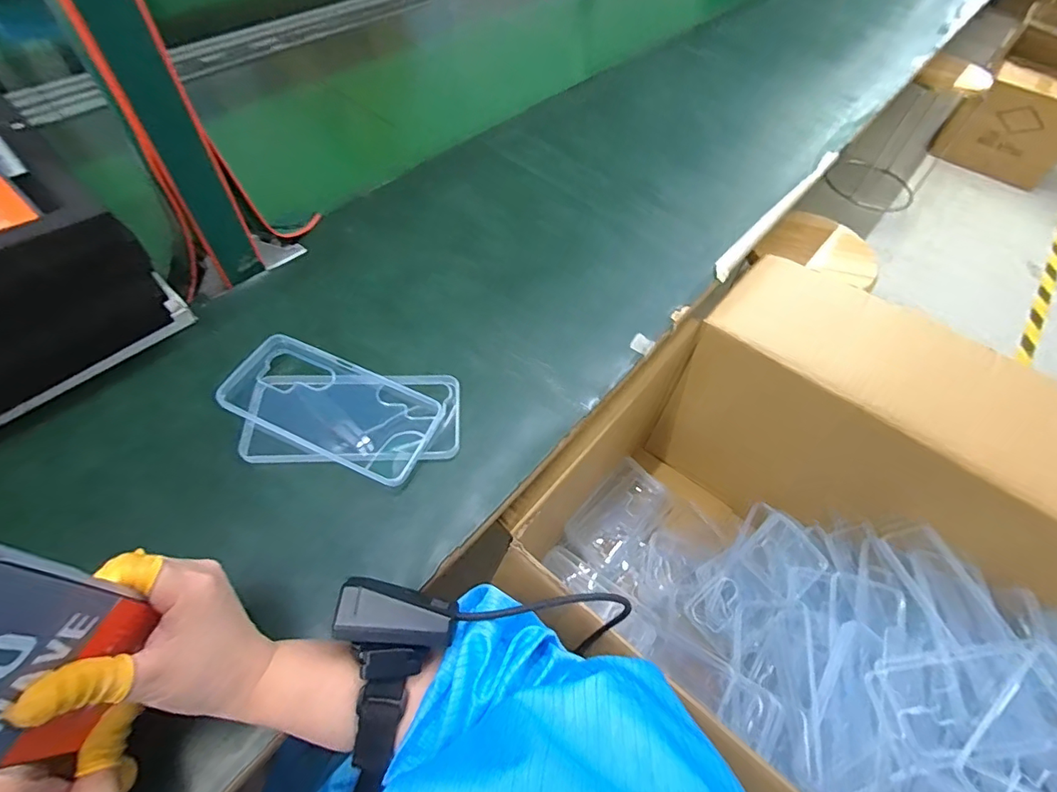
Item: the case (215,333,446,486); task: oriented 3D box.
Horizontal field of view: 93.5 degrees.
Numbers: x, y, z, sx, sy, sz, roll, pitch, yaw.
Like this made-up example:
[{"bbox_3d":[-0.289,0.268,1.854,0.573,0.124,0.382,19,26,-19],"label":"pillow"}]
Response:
[{"bbox_3d":[-0.166,0.007,0.428,0.176,0.017,0.083,23,67,6],"label":"case"}]

